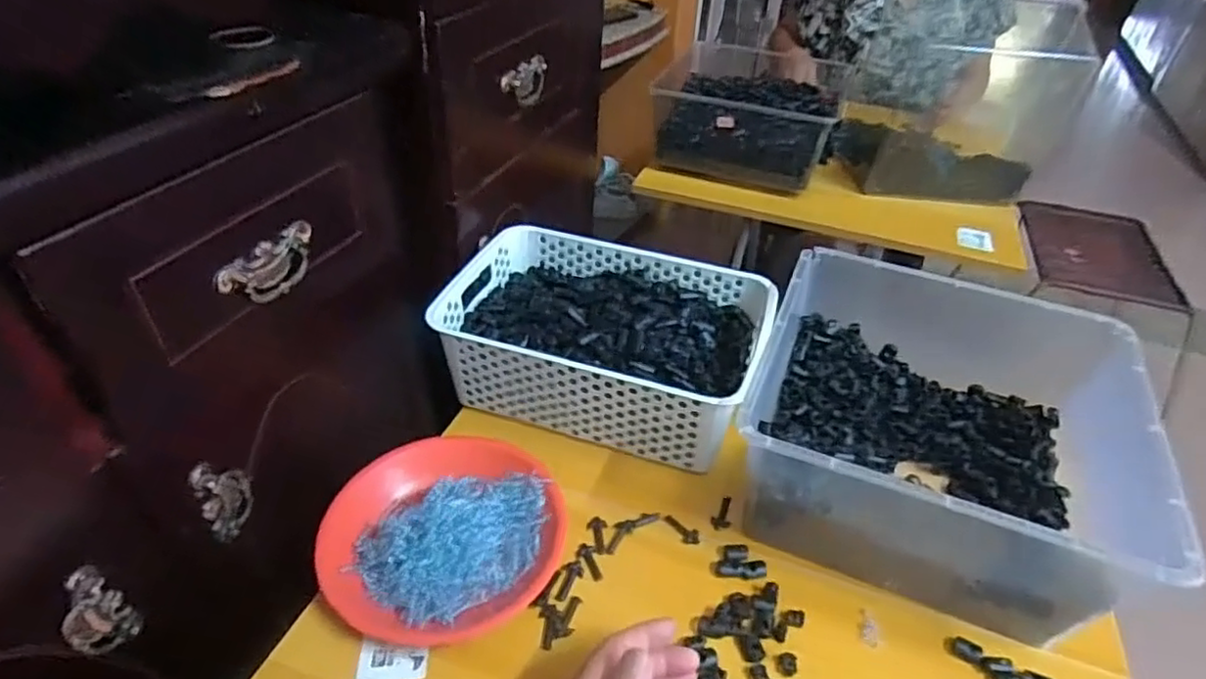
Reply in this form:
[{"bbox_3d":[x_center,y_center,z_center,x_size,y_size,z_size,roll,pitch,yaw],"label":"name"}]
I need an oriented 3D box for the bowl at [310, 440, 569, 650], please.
[{"bbox_3d":[-0.131,0.159,0.552,0.192,0.042,0.163,3,39,-2],"label":"bowl"}]

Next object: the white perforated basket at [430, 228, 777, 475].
[{"bbox_3d":[-0.002,-0.001,0.703,0.291,0.108,0.206,15,40,13],"label":"white perforated basket"}]

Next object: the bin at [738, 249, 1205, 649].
[{"bbox_3d":[0.285,0.086,0.590,0.288,0.141,0.273,19,41,17],"label":"bin"}]

